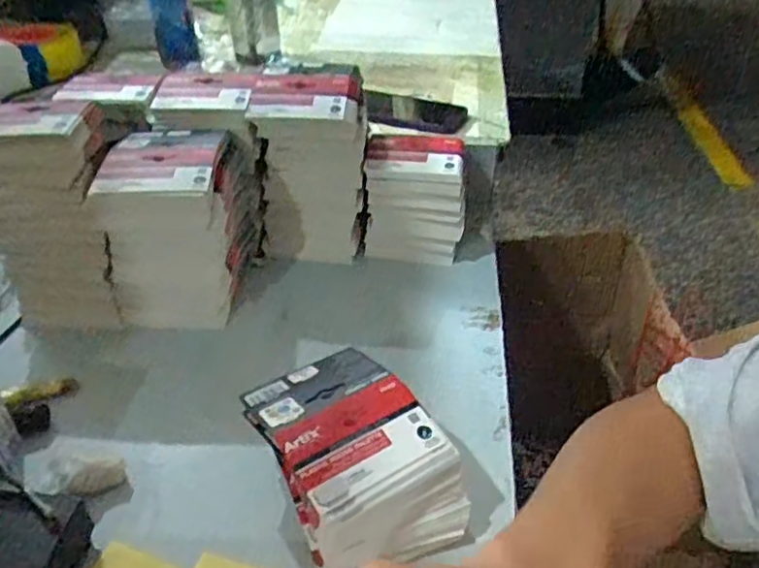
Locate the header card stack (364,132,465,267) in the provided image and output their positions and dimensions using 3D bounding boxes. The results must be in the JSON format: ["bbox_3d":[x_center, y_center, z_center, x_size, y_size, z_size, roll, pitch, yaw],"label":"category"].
[{"bbox_3d":[0.041,-0.099,0.736,0.106,0.127,0.108,4,38,5],"label":"header card stack"}]

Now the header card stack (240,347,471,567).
[{"bbox_3d":[-0.020,0.128,0.471,0.105,0.089,0.147,-20,42,-25],"label":"header card stack"}]

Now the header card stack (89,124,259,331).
[{"bbox_3d":[-0.192,-0.061,0.641,0.107,0.158,0.135,3,38,3],"label":"header card stack"}]

